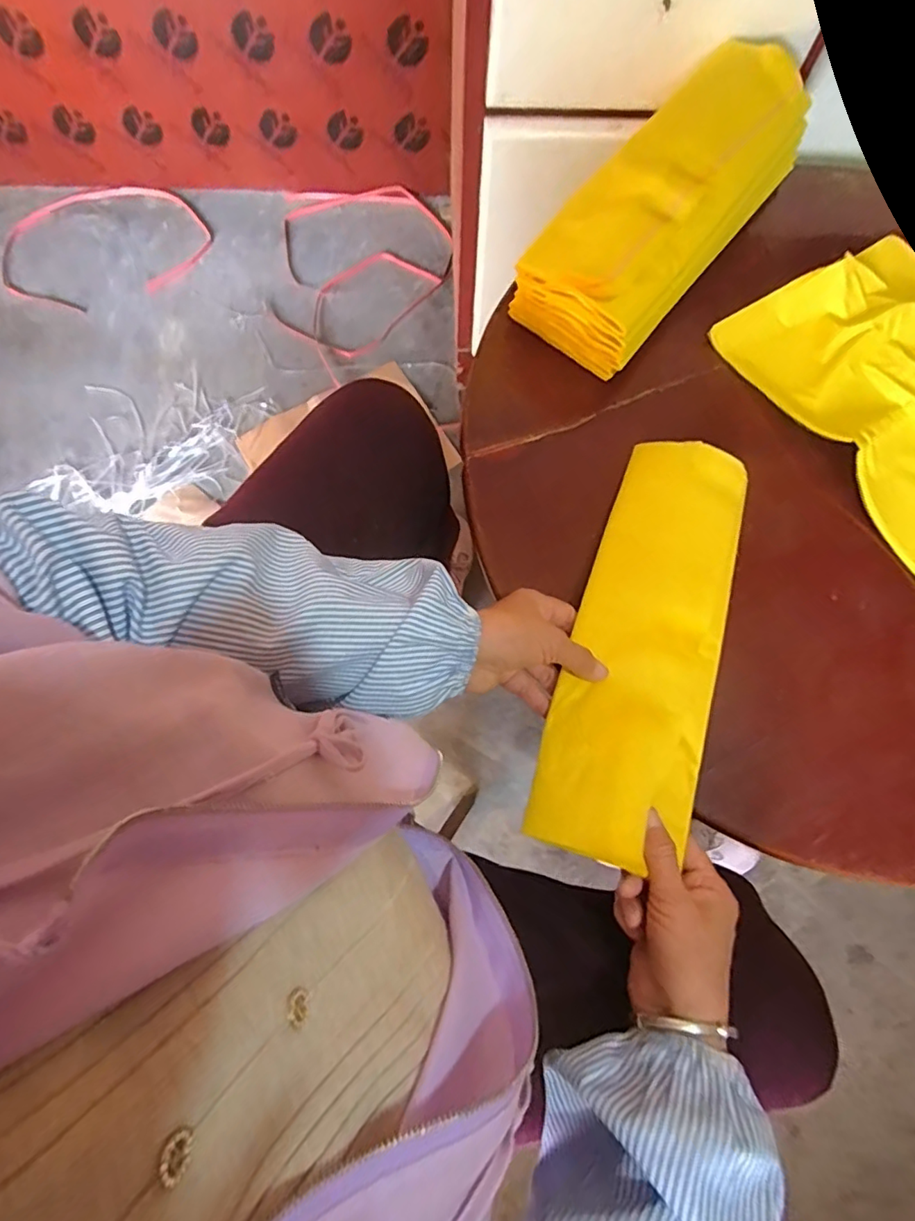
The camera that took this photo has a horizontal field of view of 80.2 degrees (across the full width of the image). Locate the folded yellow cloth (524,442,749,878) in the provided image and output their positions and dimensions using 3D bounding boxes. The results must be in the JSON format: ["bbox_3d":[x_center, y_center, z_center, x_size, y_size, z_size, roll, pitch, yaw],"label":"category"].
[{"bbox_3d":[0.154,0.017,0.425,0.111,0.029,0.342,20,71,3],"label":"folded yellow cloth"}]

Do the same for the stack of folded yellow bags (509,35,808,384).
[{"bbox_3d":[0.210,-0.387,0.526,0.129,0.089,0.351,41,78,8],"label":"stack of folded yellow bags"}]

